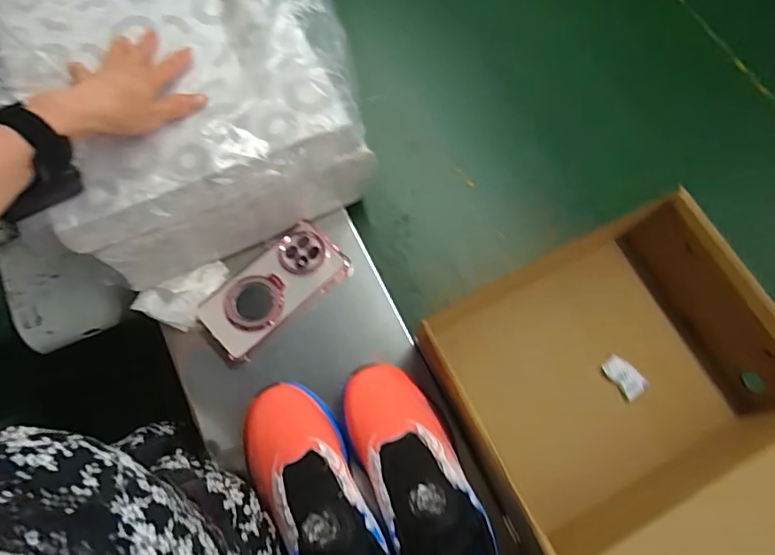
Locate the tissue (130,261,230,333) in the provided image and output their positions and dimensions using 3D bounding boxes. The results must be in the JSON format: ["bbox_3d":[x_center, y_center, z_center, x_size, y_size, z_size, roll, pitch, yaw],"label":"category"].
[{"bbox_3d":[-0.220,0.024,0.550,0.102,0.020,0.056,-21,73,-9],"label":"tissue"}]

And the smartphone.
[{"bbox_3d":[-0.122,0.013,0.559,0.163,0.014,0.078,-43,84,-15],"label":"smartphone"}]

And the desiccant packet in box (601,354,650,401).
[{"bbox_3d":[0.263,0.111,0.570,0.030,0.011,0.048,-36,76,-13],"label":"desiccant packet in box"}]

